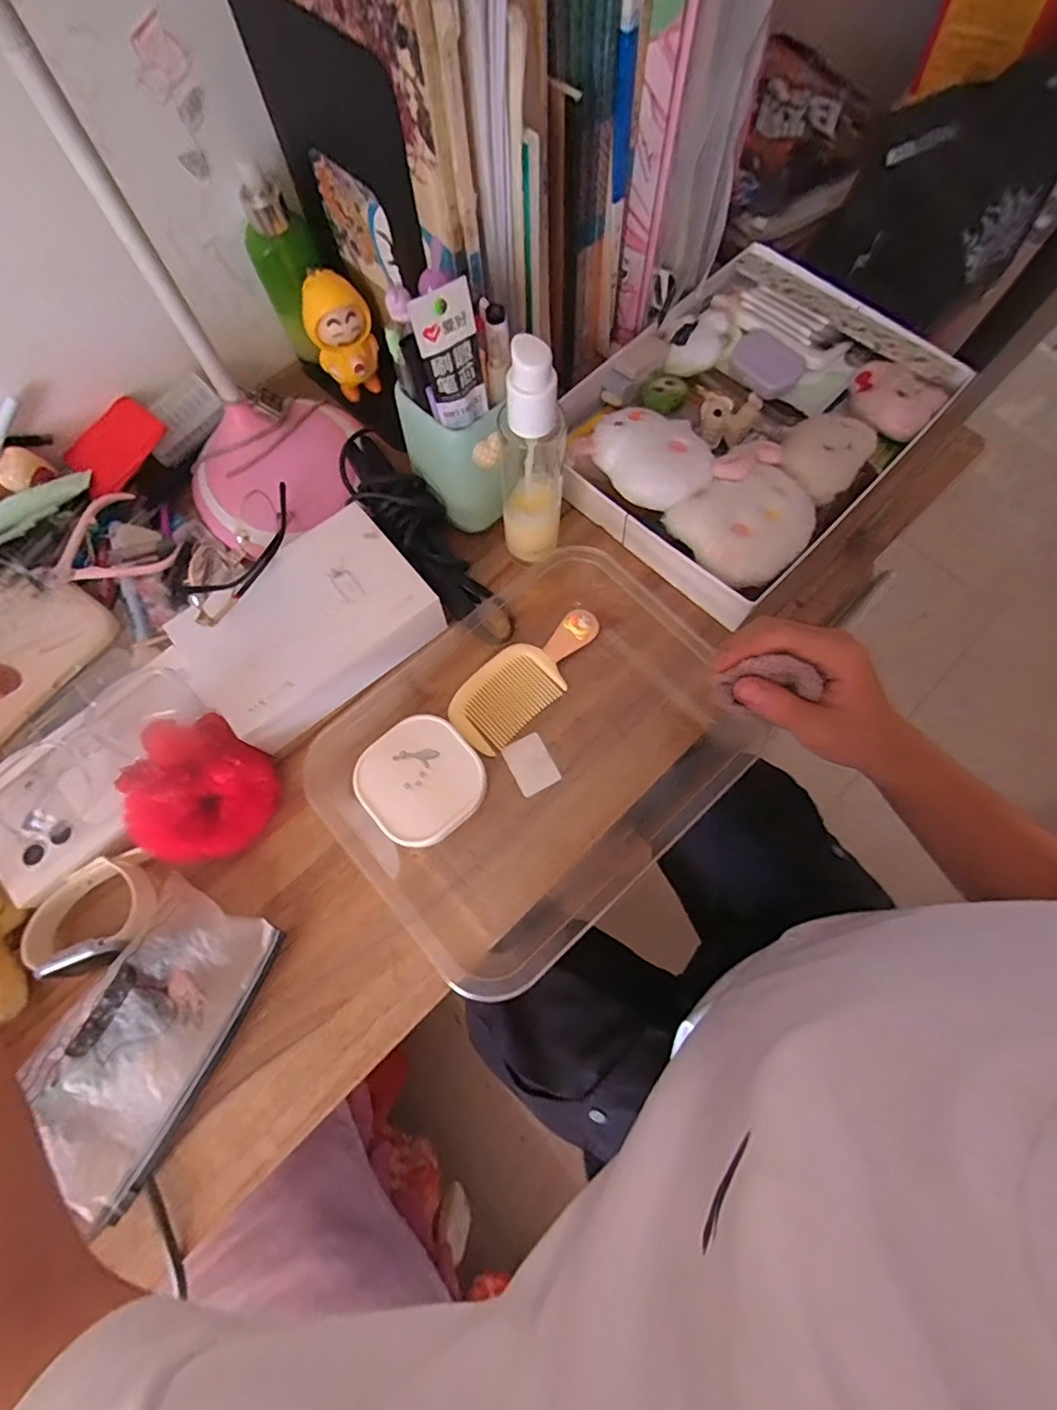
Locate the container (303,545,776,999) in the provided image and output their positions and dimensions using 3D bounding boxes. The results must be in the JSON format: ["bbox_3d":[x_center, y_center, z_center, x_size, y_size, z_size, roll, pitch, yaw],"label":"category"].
[{"bbox_3d":[0.002,0.027,0.382,0.266,0.042,0.222,-41,77,-12],"label":"container"}]

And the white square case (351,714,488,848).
[{"bbox_3d":[-0.073,0.053,0.383,0.078,0.025,0.079,-41,77,-12],"label":"white square case"}]

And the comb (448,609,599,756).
[{"bbox_3d":[0.000,-0.023,0.411,0.129,0.014,0.053,-42,77,-12],"label":"comb"}]

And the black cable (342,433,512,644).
[{"bbox_3d":[-0.083,-0.134,0.425,0.053,0.043,0.198,-33,75,-10],"label":"black cable"}]

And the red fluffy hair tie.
[{"bbox_3d":[-0.212,0.053,0.355,0.075,0.056,0.086,5,72,2],"label":"red fluffy hair tie"}]

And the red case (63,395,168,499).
[{"bbox_3d":[-0.319,-0.200,0.426,0.064,0.006,0.072,41,87,18],"label":"red case"}]

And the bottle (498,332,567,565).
[{"bbox_3d":[0.004,-0.157,0.368,0.040,0.168,0.035,1,72,0],"label":"bottle"}]

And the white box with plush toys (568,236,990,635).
[{"bbox_3d":[0.178,-0.244,0.453,0.230,0.060,0.301,43,77,12],"label":"white box with plush toys"}]

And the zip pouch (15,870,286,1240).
[{"bbox_3d":[-0.233,0.199,0.334,0.085,0.032,0.162,24,74,8],"label":"zip pouch"}]

